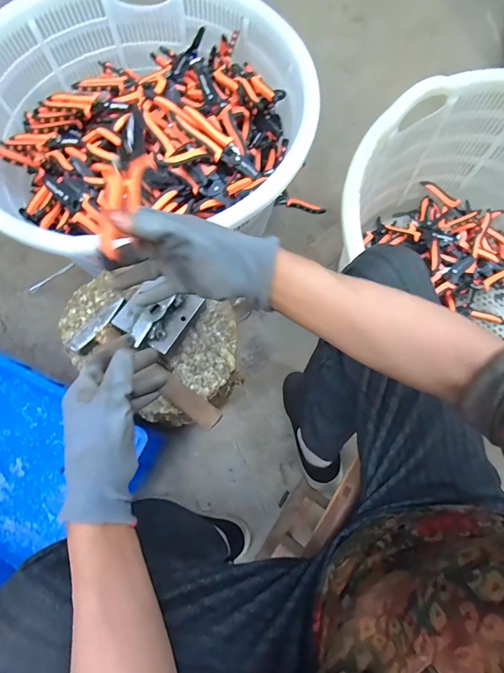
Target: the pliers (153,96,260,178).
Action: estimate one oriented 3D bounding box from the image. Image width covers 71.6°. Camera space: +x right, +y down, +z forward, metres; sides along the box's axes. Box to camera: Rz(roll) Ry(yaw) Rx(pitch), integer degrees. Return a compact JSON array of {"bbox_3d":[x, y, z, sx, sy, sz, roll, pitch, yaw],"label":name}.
[{"bbox_3d":[-0.073,-0.333,0.581,0.197,0.021,0.048,35,76,-10],"label":"pliers"}]

